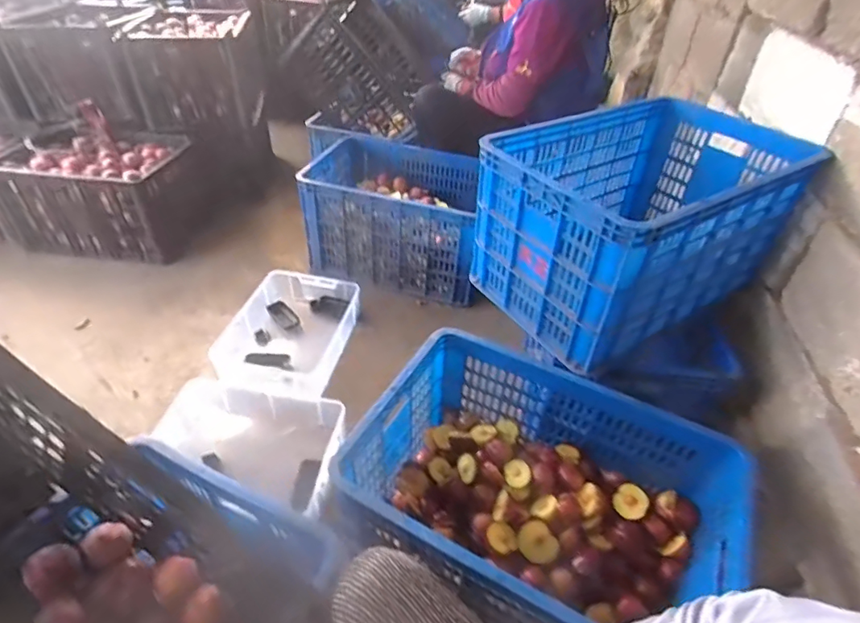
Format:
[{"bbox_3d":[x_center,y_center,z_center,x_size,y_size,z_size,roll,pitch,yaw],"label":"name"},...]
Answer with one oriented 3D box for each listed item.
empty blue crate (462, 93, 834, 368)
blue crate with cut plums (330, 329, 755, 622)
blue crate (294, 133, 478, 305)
[{"bbox_3d":[0.402,-0.181,0.946,0.549,0.295,0.366,-20,47,-25],"label":"empty blue crate"},{"bbox_3d":[0.159,0.313,0.772,0.534,0.254,0.363,21,44,18],"label":"blue crate with cut plums"},{"bbox_3d":[-0.102,-0.298,1.487,0.550,0.296,0.379,13,43,11],"label":"blue crate"}]

